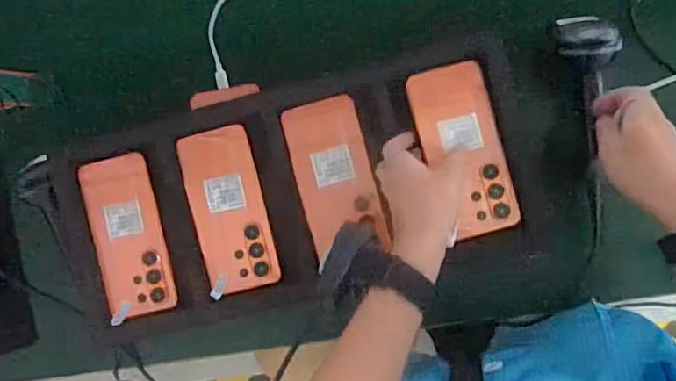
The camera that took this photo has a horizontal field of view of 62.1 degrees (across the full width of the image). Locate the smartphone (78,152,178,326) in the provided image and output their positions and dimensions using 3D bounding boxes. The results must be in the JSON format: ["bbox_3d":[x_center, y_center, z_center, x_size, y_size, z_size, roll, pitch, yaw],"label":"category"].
[{"bbox_3d":[-0.225,0.049,0.598,0.079,0.005,0.169,-13,86,6],"label":"smartphone"}]

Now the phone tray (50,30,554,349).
[{"bbox_3d":[-0.052,0.005,0.584,0.490,0.022,0.228,-12,86,6],"label":"phone tray"}]

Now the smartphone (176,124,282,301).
[{"bbox_3d":[-0.114,0.021,0.585,0.076,0.007,0.168,-13,86,6],"label":"smartphone"}]

